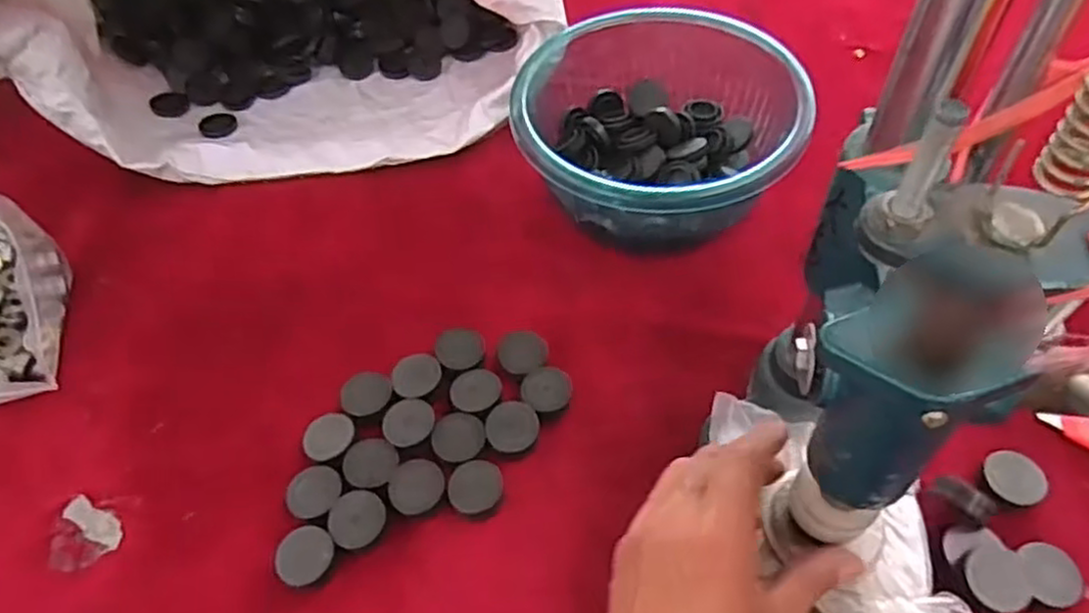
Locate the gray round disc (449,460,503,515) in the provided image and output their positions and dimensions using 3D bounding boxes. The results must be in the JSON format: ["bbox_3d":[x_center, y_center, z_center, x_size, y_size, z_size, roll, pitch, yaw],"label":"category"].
[{"bbox_3d":[-0.041,0.108,0.438,0.031,0.004,0.031,12,69,-4],"label":"gray round disc"}]

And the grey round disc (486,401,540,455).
[{"bbox_3d":[-0.019,0.075,0.454,0.032,0.006,0.034,-2,54,2],"label":"grey round disc"}]

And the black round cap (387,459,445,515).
[{"bbox_3d":[-0.076,0.108,0.437,0.032,0.006,0.032,-2,54,2],"label":"black round cap"}]

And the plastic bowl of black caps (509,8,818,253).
[{"bbox_3d":[0.085,-0.134,0.561,0.207,0.085,0.206,5,54,7],"label":"plastic bowl of black caps"}]

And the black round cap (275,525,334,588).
[{"bbox_3d":[-0.137,0.143,0.418,0.033,0.014,0.032,-2,54,2],"label":"black round cap"}]

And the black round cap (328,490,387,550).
[{"bbox_3d":[-0.109,0.125,0.427,0.032,0.007,0.032,-2,54,2],"label":"black round cap"}]

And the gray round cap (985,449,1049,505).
[{"bbox_3d":[0.273,0.100,0.424,0.029,0.005,0.031,-5,69,13],"label":"gray round cap"}]

